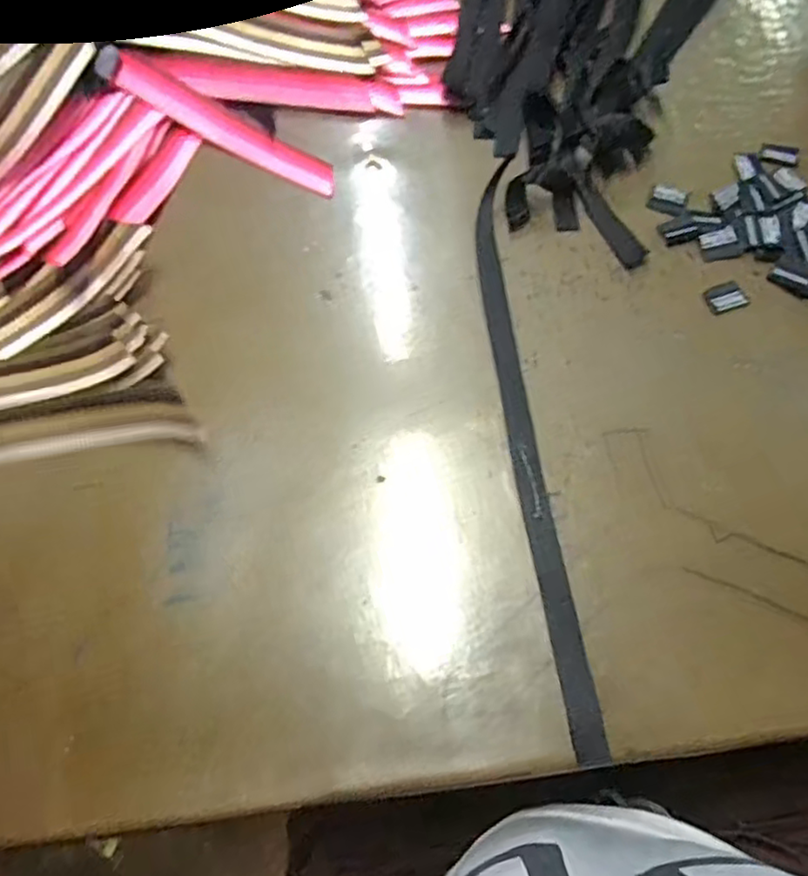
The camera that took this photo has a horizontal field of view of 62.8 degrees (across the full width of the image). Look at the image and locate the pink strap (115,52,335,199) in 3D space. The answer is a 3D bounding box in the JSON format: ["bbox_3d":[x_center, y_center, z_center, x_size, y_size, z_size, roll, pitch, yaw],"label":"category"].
[{"bbox_3d":[-0.122,-0.218,0.457,0.169,0.030,0.028,30,73,13],"label":"pink strap"}]

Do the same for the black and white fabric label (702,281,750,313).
[{"bbox_3d":[0.199,-0.088,0.408,0.025,0.004,0.019,-15,69,-3],"label":"black and white fabric label"}]

